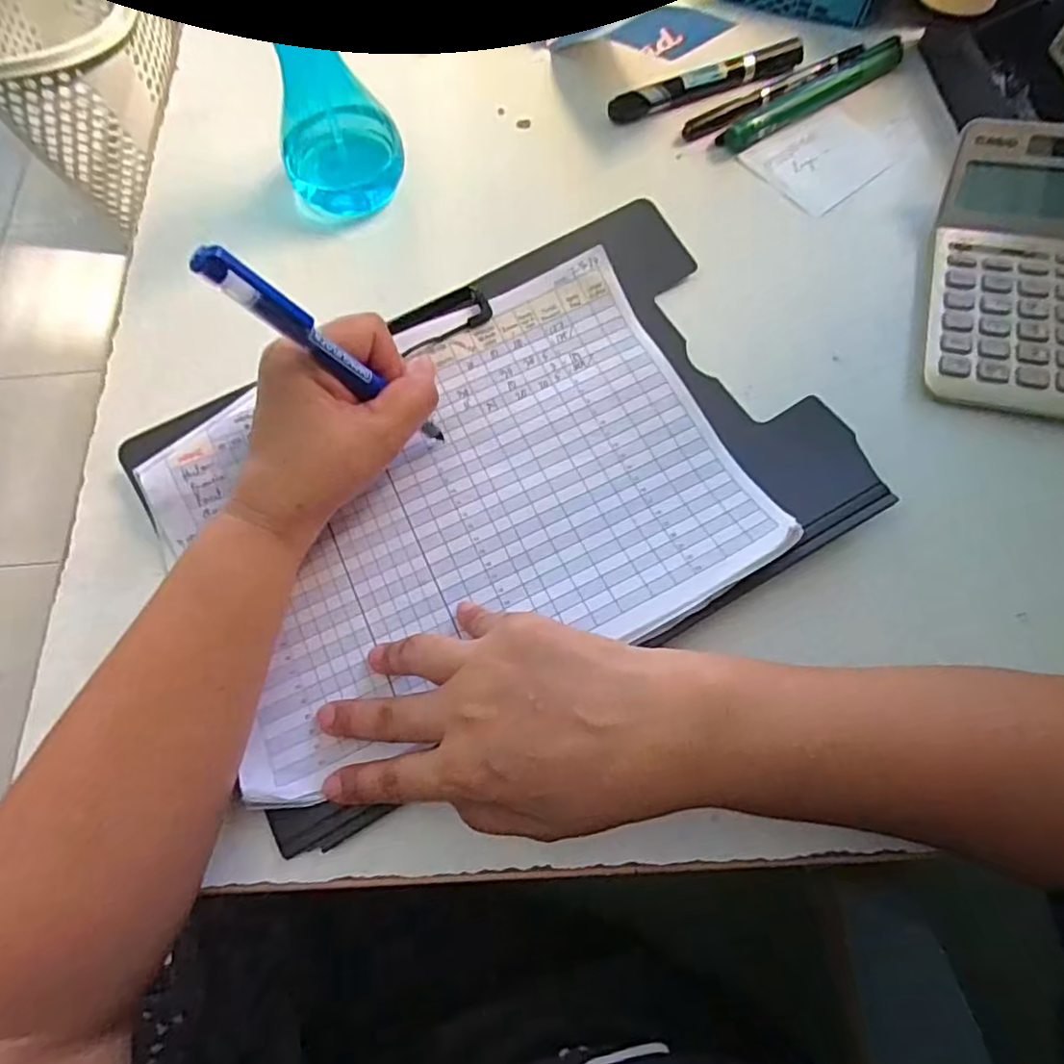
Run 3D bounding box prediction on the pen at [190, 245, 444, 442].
[{"bbox_3d":[-0.085,-0.077,0.281,0.011,0.146,0.010,-1,71,30],"label":"pen"}]

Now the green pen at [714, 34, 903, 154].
[{"bbox_3d":[0.186,-0.291,0.410,0.138,0.018,0.022,-30,72,-7],"label":"green pen"}]

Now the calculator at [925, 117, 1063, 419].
[{"bbox_3d":[0.284,-0.148,0.339,0.101,0.041,0.170,11,71,7],"label":"calculator"}]

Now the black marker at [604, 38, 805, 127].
[{"bbox_3d":[0.119,-0.305,0.419,0.135,0.018,0.015,-19,71,-4],"label":"black marker"}]

